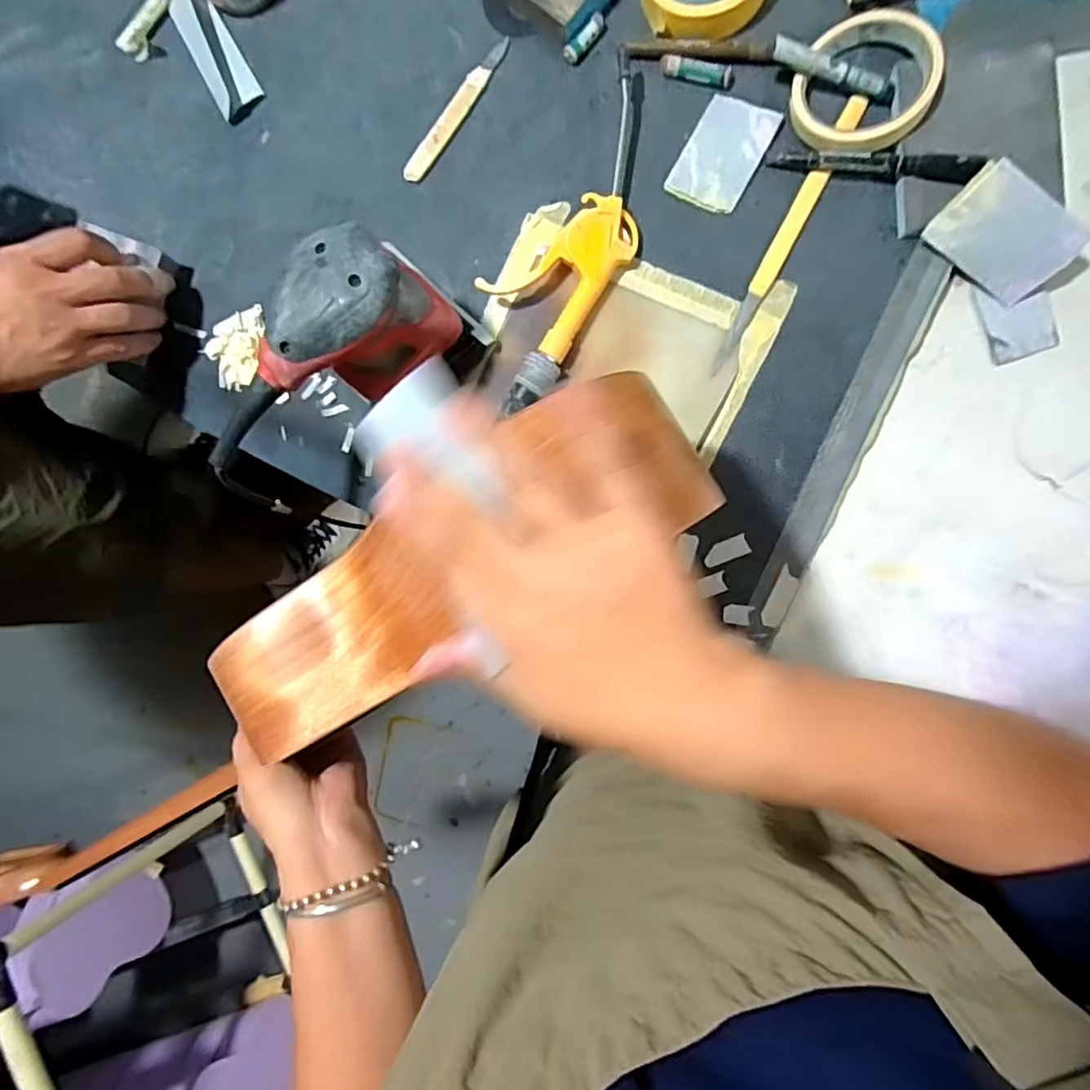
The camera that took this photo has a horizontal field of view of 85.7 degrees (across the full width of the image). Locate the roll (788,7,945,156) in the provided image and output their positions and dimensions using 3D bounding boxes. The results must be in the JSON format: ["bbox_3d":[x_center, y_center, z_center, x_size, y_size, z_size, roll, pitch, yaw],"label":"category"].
[{"bbox_3d":[0.225,-0.321,0.414,0.089,0.028,0.090,0,92,10],"label":"roll"}]

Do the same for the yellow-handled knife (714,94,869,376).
[{"bbox_3d":[0.180,-0.229,0.439,0.016,0.006,0.211,28,96,8],"label":"yellow-handled knife"}]

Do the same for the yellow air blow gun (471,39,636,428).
[{"bbox_3d":[0.019,-0.228,0.453,0.085,0.027,0.256,32,96,7],"label":"yellow air blow gun"}]

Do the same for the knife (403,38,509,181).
[{"bbox_3d":[-0.070,-0.351,0.473,0.016,0.007,0.129,40,97,7],"label":"knife"}]

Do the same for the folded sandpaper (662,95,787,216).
[{"bbox_3d":[0.133,-0.292,0.440,0.055,0.004,0.076,31,101,8],"label":"folded sandpaper"}]

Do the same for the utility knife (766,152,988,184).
[{"bbox_3d":[0.229,-0.265,0.412,0.131,0.015,0.015,20,95,24],"label":"utility knife"}]

